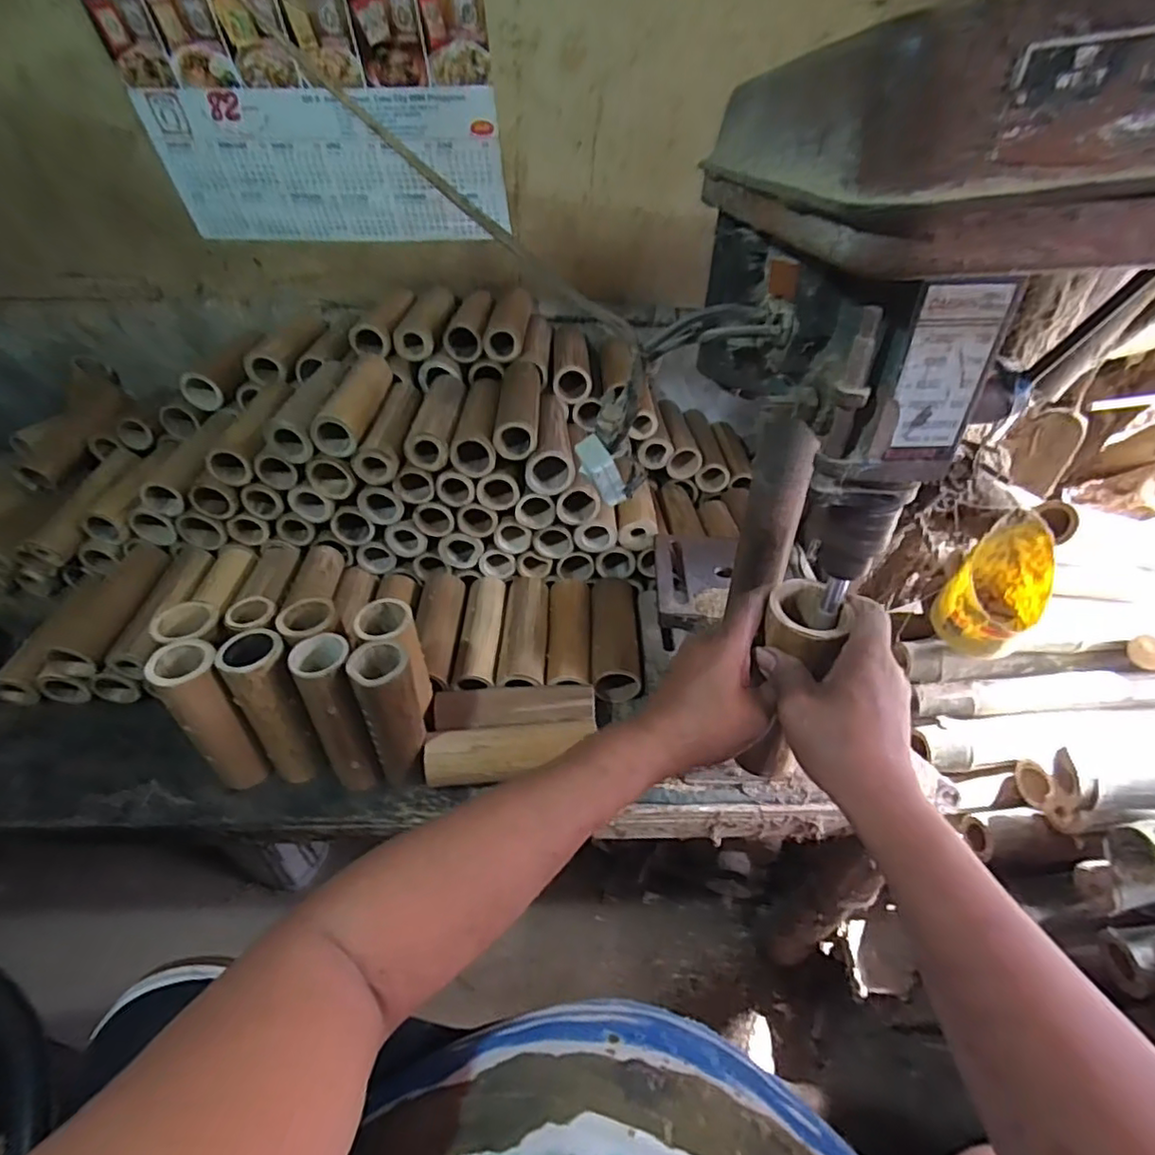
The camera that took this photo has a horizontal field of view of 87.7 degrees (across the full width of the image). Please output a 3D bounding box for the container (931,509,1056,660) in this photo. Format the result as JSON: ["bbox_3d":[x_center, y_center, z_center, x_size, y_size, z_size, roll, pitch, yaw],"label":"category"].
[{"bbox_3d":[0.465,0.012,0.664,0.098,0.140,0.082,-29,50,-30],"label":"container"}]

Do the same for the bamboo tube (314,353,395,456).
[{"bbox_3d":[-0.275,-0.219,0.750,0.055,0.053,0.183,0,42,-1],"label":"bamboo tube"}]

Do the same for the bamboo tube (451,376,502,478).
[{"bbox_3d":[-0.123,-0.203,0.776,0.053,0.054,0.181,1,42,0],"label":"bamboo tube"}]

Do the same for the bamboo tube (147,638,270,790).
[{"bbox_3d":[-0.355,0.138,0.589,0.062,0.169,0.052,34,51,31],"label":"bamboo tube"}]

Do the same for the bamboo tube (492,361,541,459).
[{"bbox_3d":[-0.077,-0.213,0.773,0.059,0.060,0.179,0,42,-1],"label":"bamboo tube"}]

